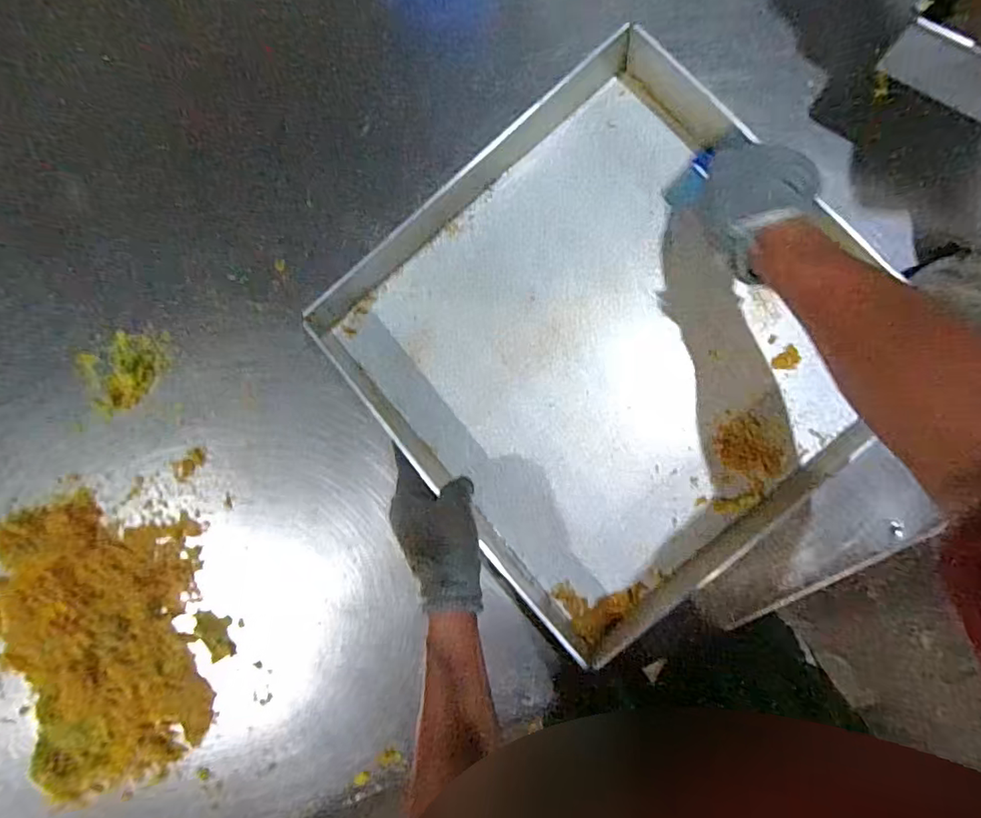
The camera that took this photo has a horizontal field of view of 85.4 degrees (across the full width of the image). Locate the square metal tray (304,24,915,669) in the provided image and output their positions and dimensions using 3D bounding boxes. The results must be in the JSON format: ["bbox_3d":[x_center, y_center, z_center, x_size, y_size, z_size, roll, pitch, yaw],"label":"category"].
[{"bbox_3d":[0.122,-0.081,0.565,0.489,0.048,0.490,-41,83,3],"label":"square metal tray"}]

